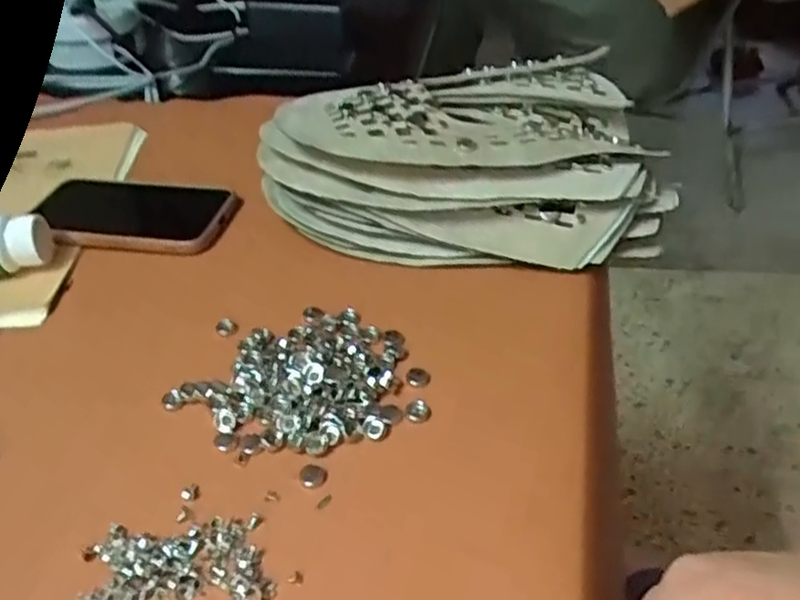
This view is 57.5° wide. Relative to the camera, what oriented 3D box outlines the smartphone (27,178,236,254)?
[{"bbox_3d":[-0.195,-0.060,0.529,0.148,0.015,0.080,7,40,10],"label":"smartphone"}]

